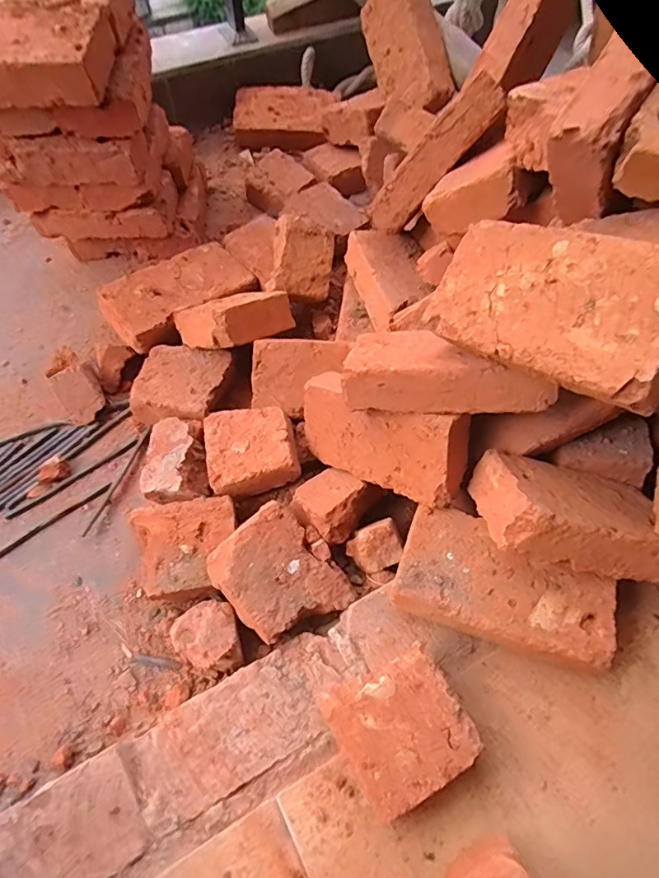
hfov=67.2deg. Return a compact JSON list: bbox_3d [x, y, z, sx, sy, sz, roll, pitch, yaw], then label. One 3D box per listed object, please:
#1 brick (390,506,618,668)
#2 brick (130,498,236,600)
[{"bbox_3d":[0.167,0.145,0.487,0.197,0.053,0.106,19,64,7],"label":"brick"},{"bbox_3d":[-0.160,0.123,0.561,0.112,0.046,0.103,-12,62,-6],"label":"brick"}]

